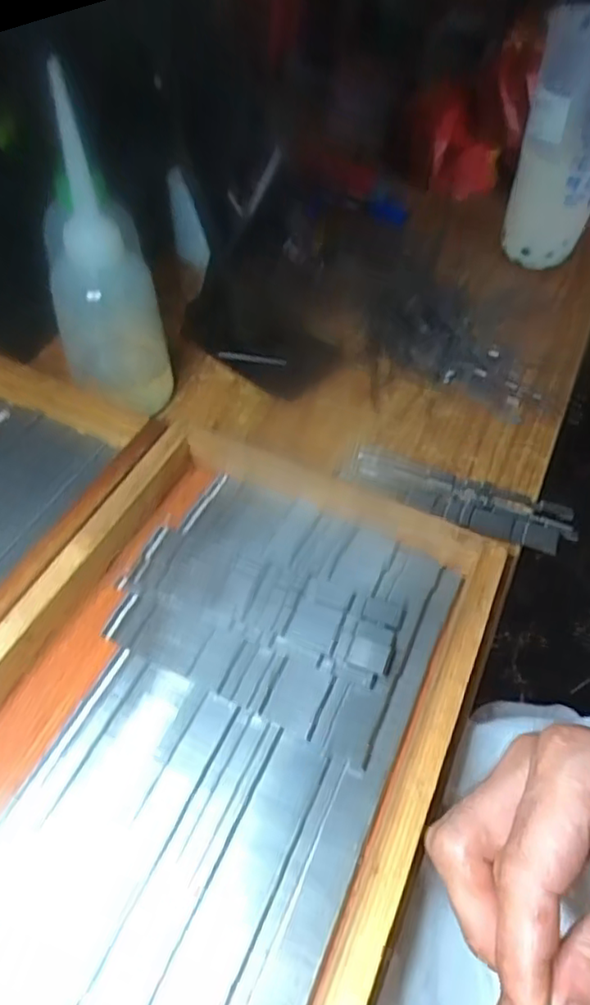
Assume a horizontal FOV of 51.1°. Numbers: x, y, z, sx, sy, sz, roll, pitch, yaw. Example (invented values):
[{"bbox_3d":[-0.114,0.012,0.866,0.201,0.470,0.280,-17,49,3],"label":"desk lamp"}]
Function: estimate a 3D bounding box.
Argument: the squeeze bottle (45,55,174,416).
[{"bbox_3d":[-0.104,-0.120,0.345,0.059,0.163,0.057,-9,54,-12],"label":"squeeze bottle"}]

